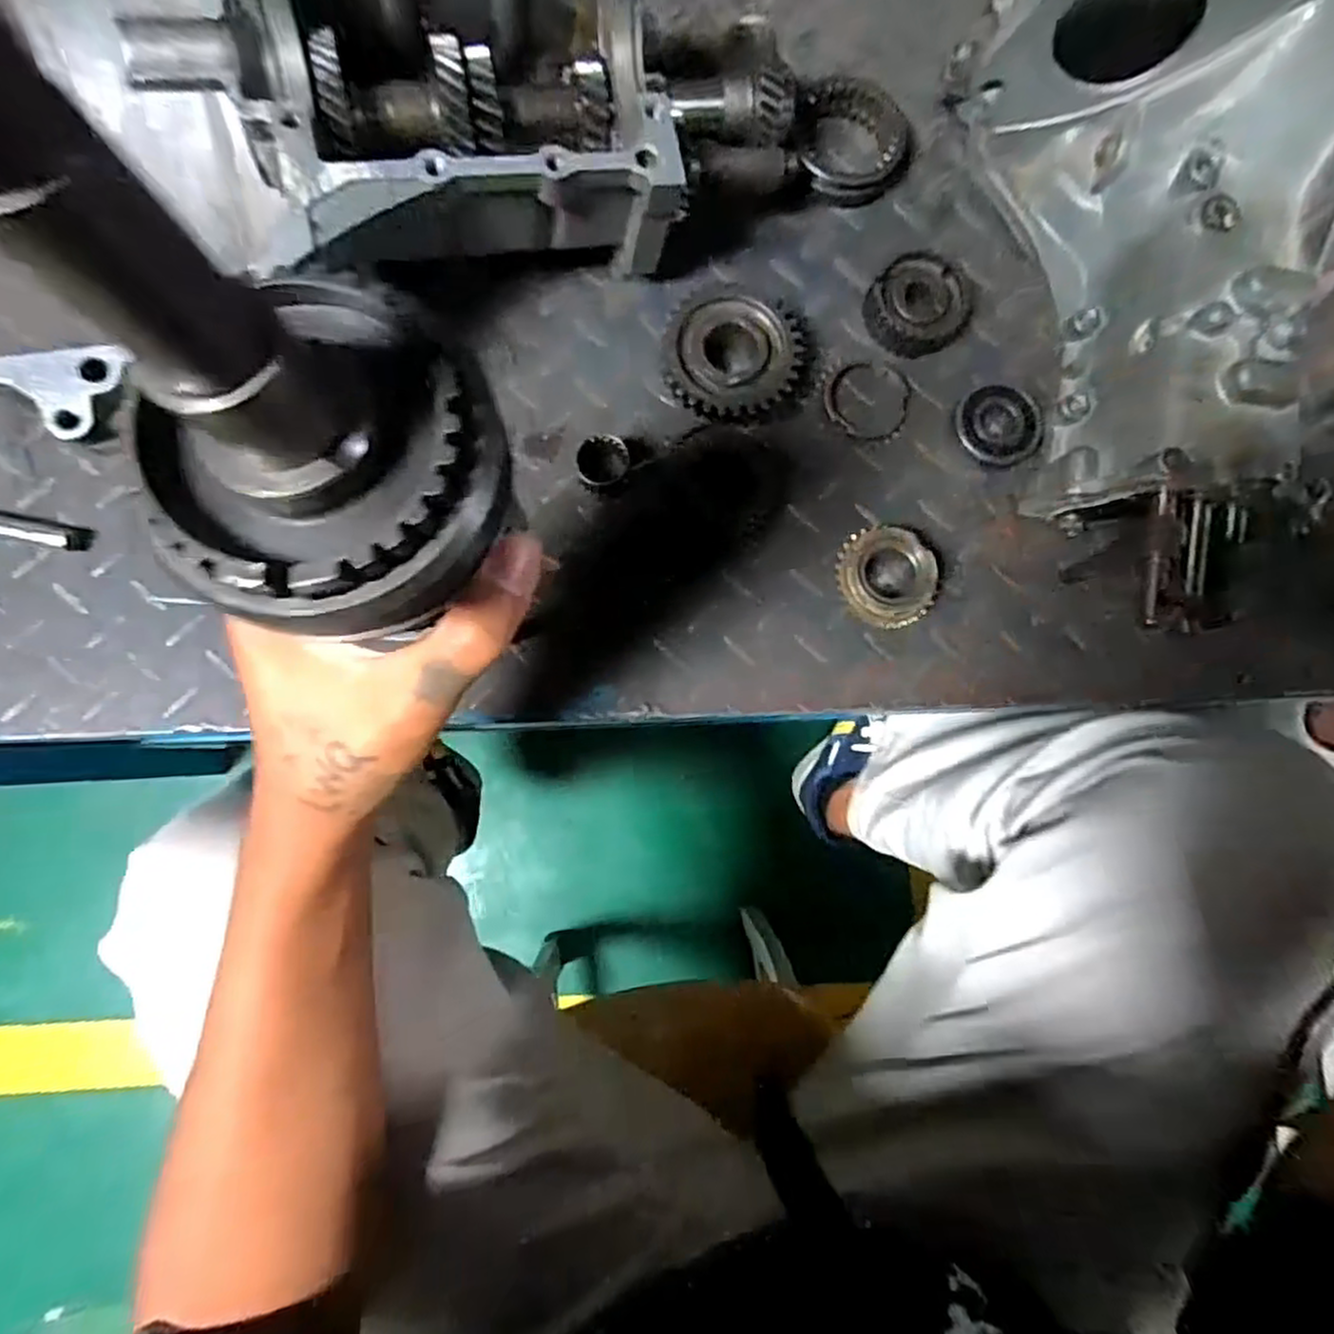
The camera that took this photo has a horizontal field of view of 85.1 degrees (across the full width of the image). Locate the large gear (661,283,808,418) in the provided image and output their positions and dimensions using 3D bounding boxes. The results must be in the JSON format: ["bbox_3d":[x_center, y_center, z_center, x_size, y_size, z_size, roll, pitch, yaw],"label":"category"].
[{"bbox_3d":[0.037,-0.173,0.413,0.075,0.031,0.075,0,83,-3],"label":"large gear"}]

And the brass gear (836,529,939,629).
[{"bbox_3d":[0.118,-0.047,0.403,0.052,0.033,0.053,0,83,-3],"label":"brass gear"}]

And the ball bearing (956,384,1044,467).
[{"bbox_3d":[0.194,-0.140,0.423,0.047,0.012,0.045,0,83,-3],"label":"ball bearing"}]

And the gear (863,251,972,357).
[{"bbox_3d":[0.150,-0.216,0.432,0.058,0.017,0.059,0,83,-3],"label":"gear"}]

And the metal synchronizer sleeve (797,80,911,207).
[{"bbox_3d":[0.112,-0.314,0.437,0.066,0.021,0.060,-5,84,-4],"label":"metal synchronizer sleeve"}]

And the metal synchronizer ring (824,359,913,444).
[{"bbox_3d":[0.119,-0.158,0.429,0.053,0.004,0.052,0,83,-3],"label":"metal synchronizer ring"}]

